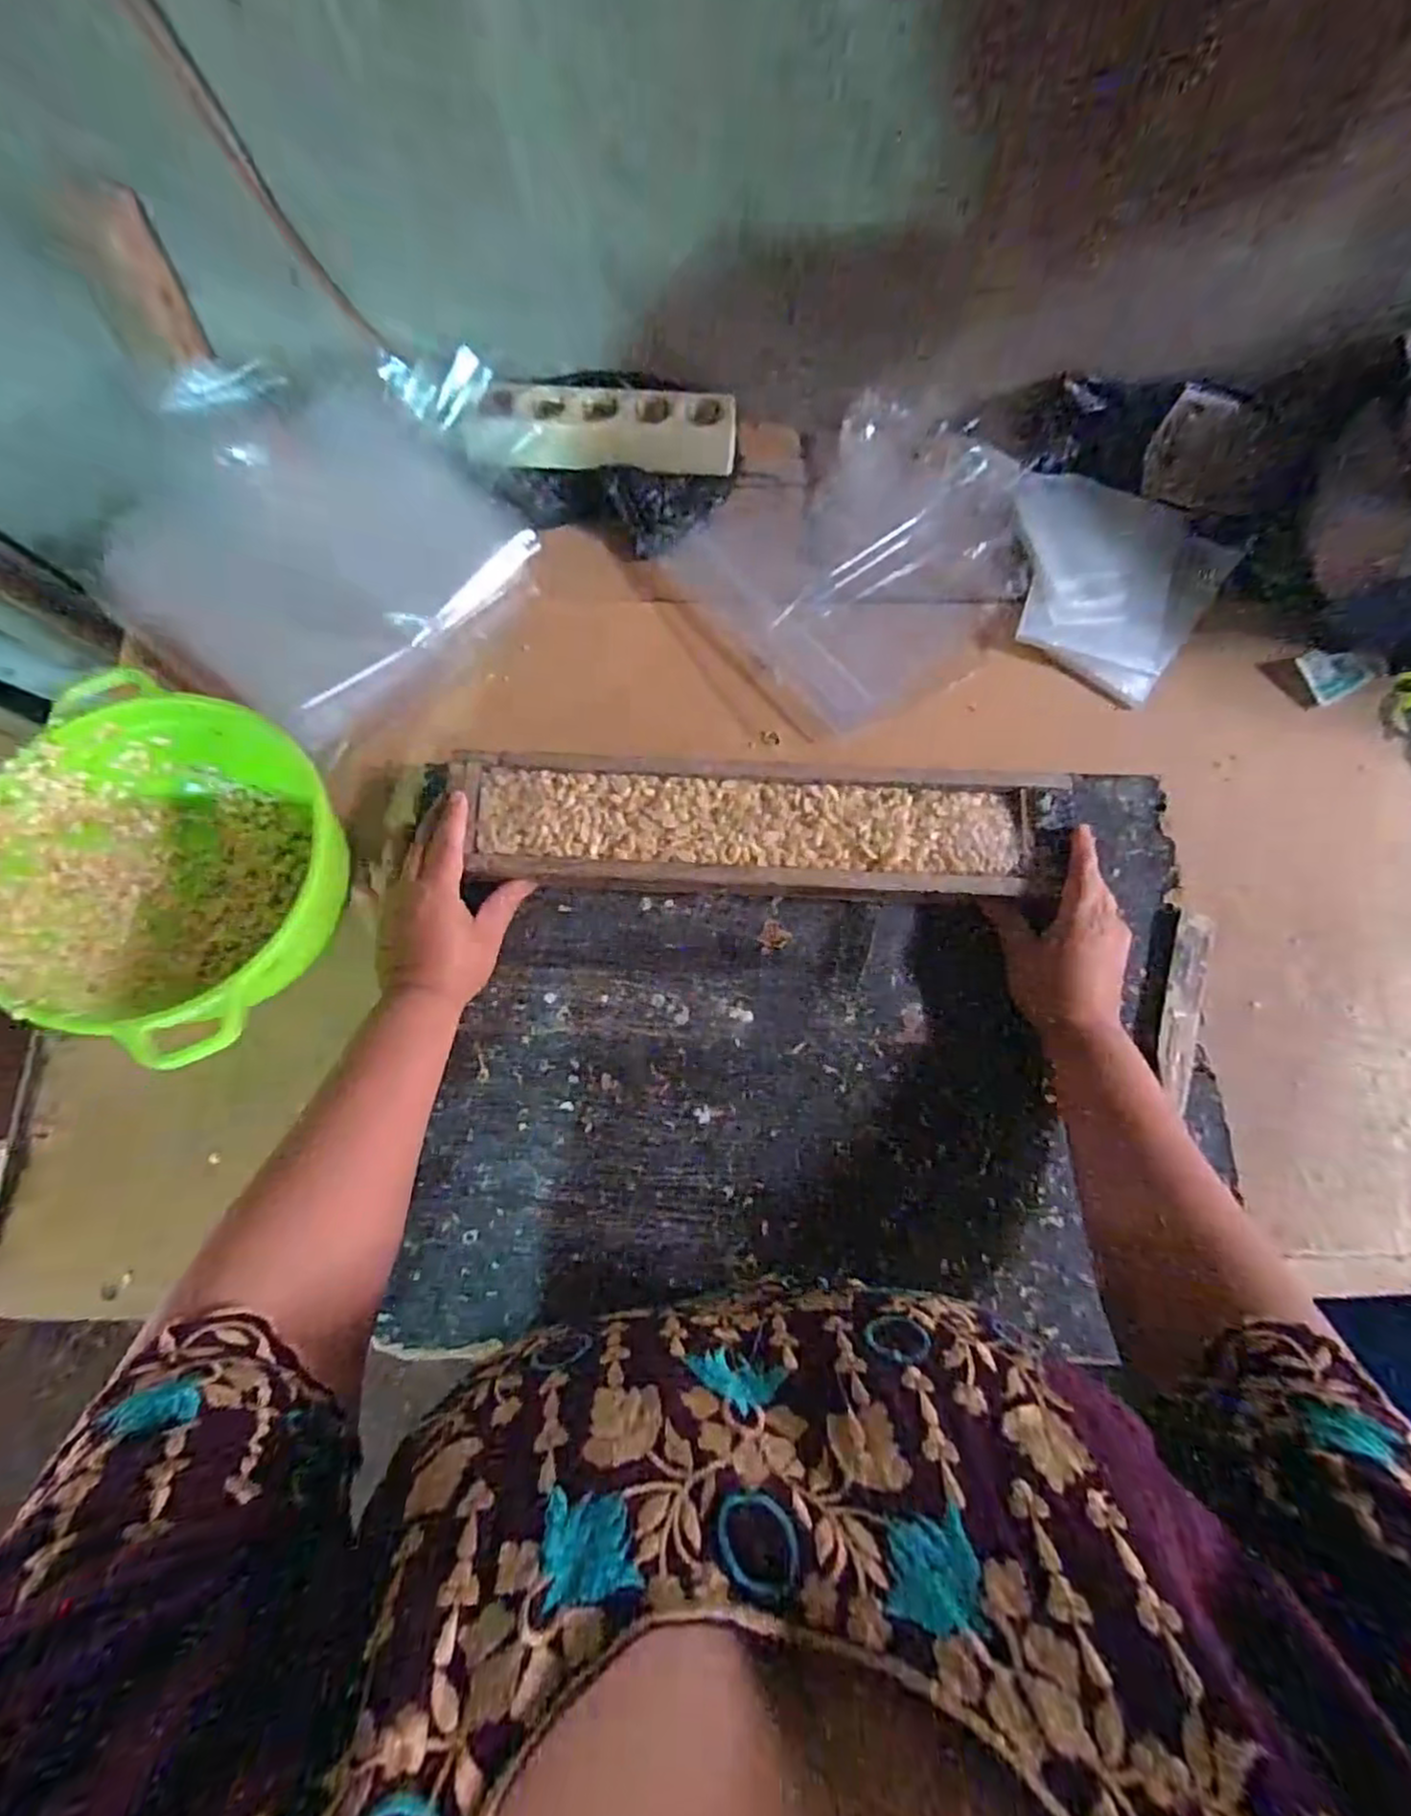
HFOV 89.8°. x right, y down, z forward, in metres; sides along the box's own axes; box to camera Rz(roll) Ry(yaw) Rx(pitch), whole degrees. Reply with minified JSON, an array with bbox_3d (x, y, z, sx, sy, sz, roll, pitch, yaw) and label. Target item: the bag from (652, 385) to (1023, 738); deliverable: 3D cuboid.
[{"bbox_3d":[0.150,-0.303,0.605,0.288,0.022,0.244,-38,76,-9],"label":"bag"}]

